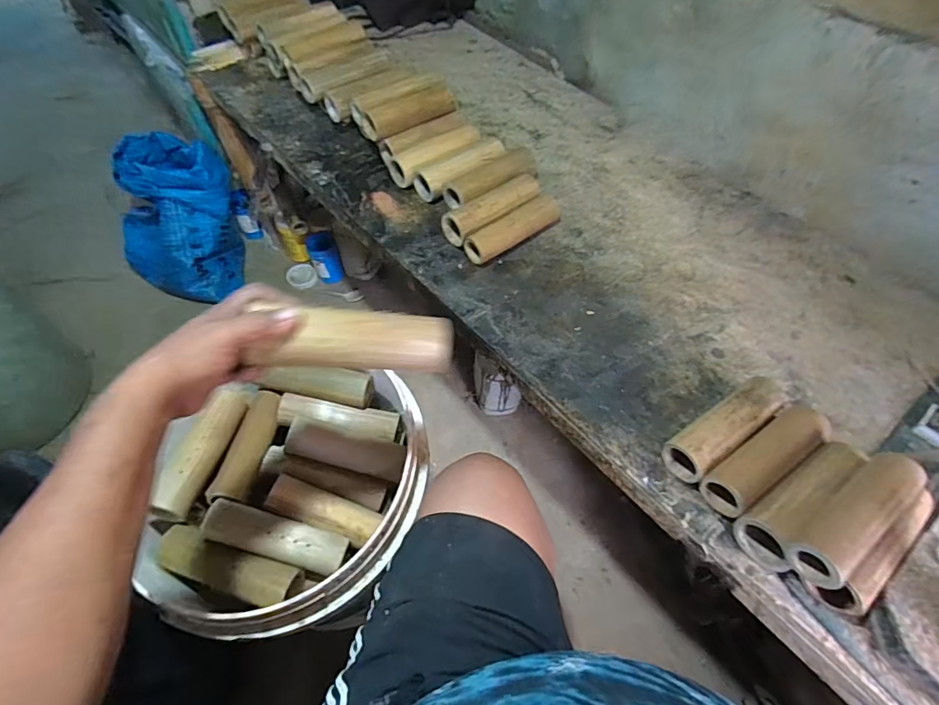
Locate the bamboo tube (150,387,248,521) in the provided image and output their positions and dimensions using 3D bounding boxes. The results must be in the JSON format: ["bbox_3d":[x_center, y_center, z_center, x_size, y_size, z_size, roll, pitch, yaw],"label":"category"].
[{"bbox_3d":[-0.373,0.131,0.641,0.045,0.049,0.194,10,55,4],"label":"bamboo tube"}]

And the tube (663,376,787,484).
[{"bbox_3d":[0.319,0.093,0.580,0.176,0.056,0.052,-30,62,-21],"label":"tube"}]

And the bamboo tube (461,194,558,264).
[{"bbox_3d":[0.077,-0.205,0.770,0.185,0.051,0.040,-32,63,-22],"label":"bamboo tube"}]

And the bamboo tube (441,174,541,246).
[{"bbox_3d":[0.044,-0.241,0.789,0.185,0.057,0.064,-31,62,-22],"label":"bamboo tube"}]

